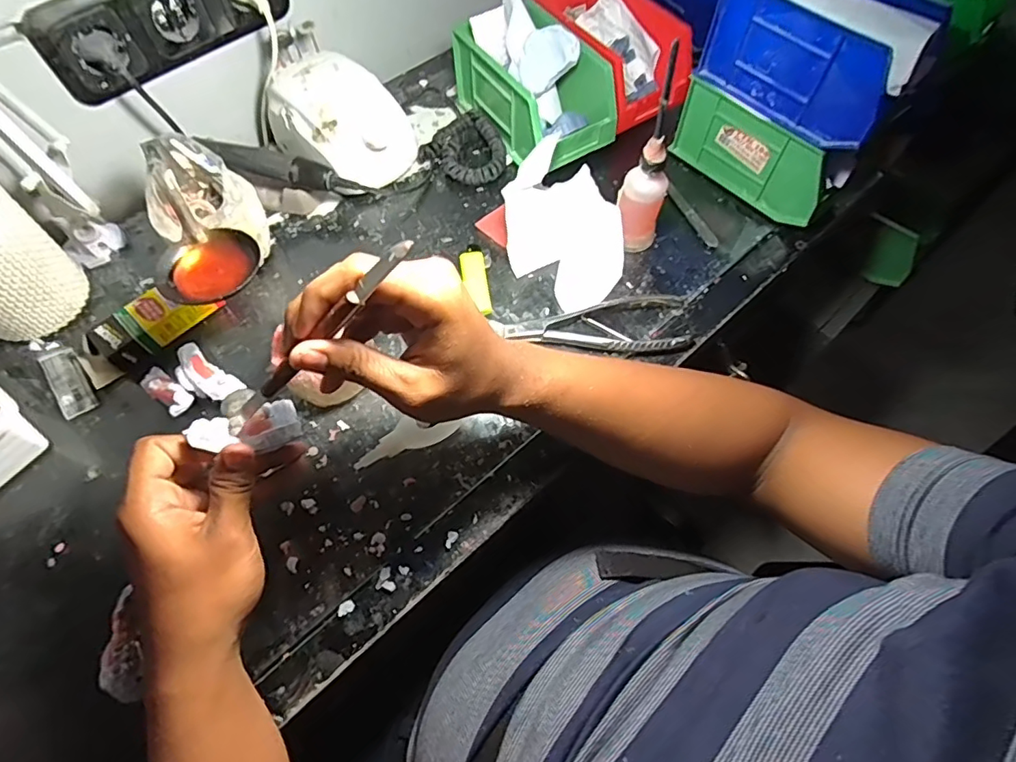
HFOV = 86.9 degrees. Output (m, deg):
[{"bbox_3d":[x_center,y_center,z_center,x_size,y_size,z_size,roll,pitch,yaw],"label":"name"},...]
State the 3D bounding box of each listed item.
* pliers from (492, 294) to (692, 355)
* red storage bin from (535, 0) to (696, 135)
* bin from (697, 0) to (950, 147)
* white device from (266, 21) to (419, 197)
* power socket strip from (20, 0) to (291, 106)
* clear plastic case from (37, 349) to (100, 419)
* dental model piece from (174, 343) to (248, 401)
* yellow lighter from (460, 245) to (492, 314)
[{"bbox_3d":[0.079,-0.046,0.478,0.168,0.013,0.055,-5,62,-3],"label":"pliers"},{"bbox_3d":[0.118,-0.350,0.575,0.095,0.069,0.197,-32,67,-16],"label":"red storage bin"},{"bbox_3d":[0.273,-0.295,0.468,0.100,0.090,0.172,-37,68,-18],"label":"bin"},{"bbox_3d":[-0.179,-0.273,0.557,0.155,0.091,0.108,35,67,16],"label":"white device"},{"bbox_3d":[-0.303,-0.334,0.489,0.030,0.081,0.223,41,69,19],"label":"power socket strip"},{"bbox_3d":[-0.370,0.001,0.452,0.027,0.005,0.061,-31,80,-16],"label":"clear plastic case"},{"bbox_3d":[-0.253,-0.003,0.449,0.068,0.020,0.030,33,67,16],"label":"dental model piece"},{"bbox_3d":[-0.032,-0.096,0.505,0.022,0.009,0.076,-8,63,-5],"label":"yellow lighter"}]

